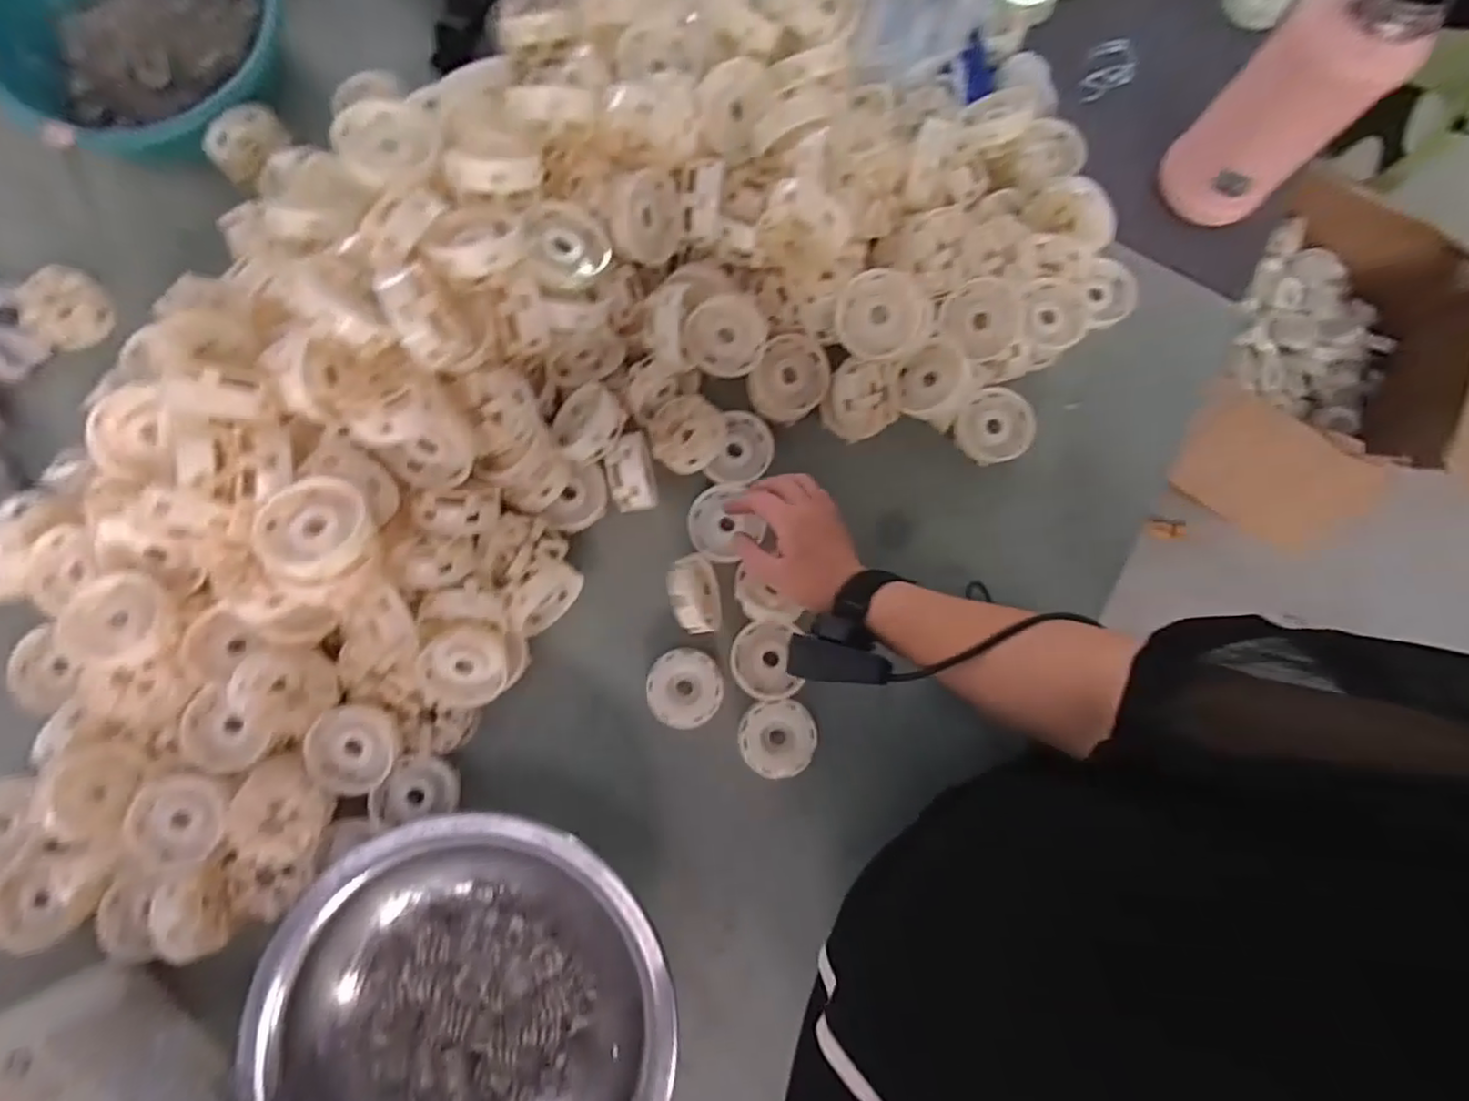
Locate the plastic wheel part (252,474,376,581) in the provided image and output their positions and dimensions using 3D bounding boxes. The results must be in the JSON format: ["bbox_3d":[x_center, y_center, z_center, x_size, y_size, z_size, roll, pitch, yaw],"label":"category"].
[{"bbox_3d":[-0.284,-0.016,0.448,0.074,0.025,0.067,15,82,0],"label":"plastic wheel part"}]

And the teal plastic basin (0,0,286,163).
[{"bbox_3d":[-0.543,-0.474,0.610,0.236,0.073,0.225,0,82,-2],"label":"teal plastic basin"}]

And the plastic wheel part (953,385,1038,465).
[{"bbox_3d":[0.243,-0.118,0.623,0.067,0.020,0.069,0,82,-2],"label":"plastic wheel part"}]

